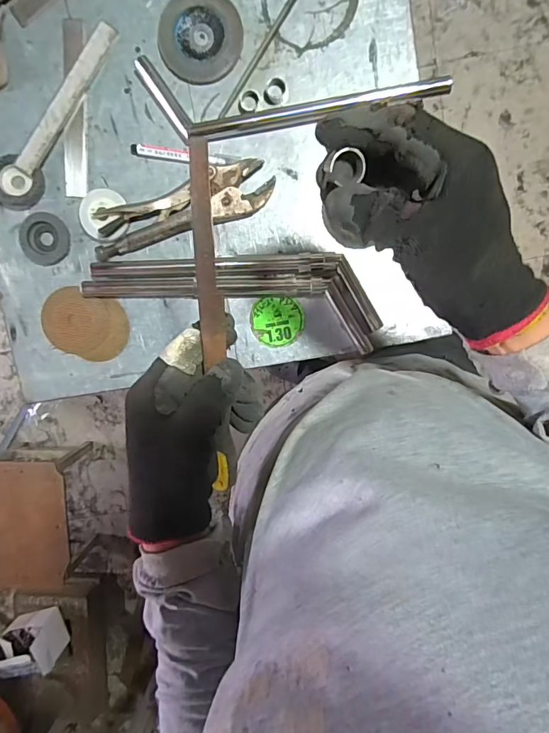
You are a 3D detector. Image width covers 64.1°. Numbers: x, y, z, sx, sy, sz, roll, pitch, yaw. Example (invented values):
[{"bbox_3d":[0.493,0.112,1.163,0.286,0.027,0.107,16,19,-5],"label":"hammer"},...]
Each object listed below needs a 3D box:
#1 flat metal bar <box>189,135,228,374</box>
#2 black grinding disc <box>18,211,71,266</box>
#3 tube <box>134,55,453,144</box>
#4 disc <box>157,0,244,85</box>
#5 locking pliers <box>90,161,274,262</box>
[{"bbox_3d":[-0.045,-0.067,0.291,0.017,0.005,0.151,3,127,3],"label":"flat metal bar"},{"bbox_3d":[-0.279,-0.155,0.534,0.057,0.009,0.060,0,98,2],"label":"black grinding disc"},{"bbox_3d":[0.018,-0.295,0.499,0.348,0.017,0.082,5,98,1],"label":"tube"},{"bbox_3d":[-0.084,-0.375,0.498,0.092,0.006,0.093,-7,98,3],"label":"disc"},{"bbox_3d":[-0.109,-0.186,0.517,0.216,0.015,0.058,-16,97,4],"label":"locking pliers"}]

